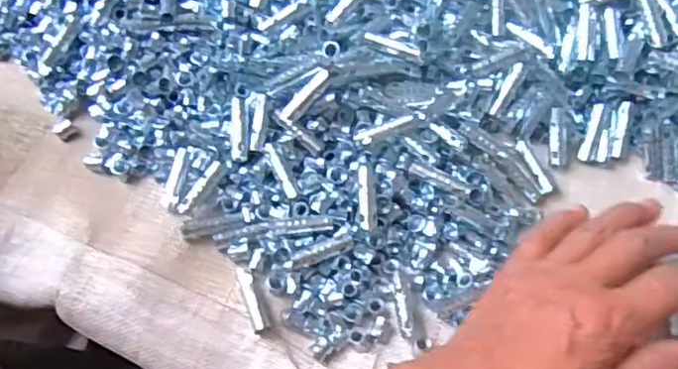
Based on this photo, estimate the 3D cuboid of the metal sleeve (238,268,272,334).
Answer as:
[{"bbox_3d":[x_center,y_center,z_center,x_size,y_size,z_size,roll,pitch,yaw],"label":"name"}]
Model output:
[{"bbox_3d":[-0.051,0.068,0.370,0.010,0.010,0.039,-18,65,-13],"label":"metal sleeve"}]

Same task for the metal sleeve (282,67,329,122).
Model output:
[{"bbox_3d":[-0.021,-0.057,0.399,0.008,0.012,0.039,45,99,18],"label":"metal sleeve"}]

